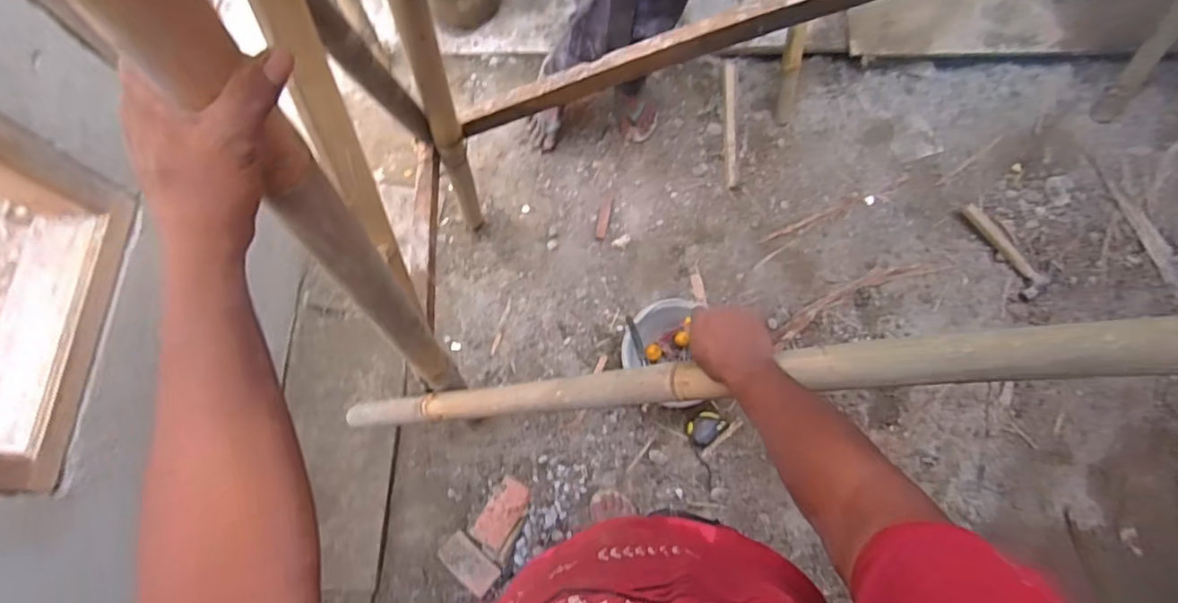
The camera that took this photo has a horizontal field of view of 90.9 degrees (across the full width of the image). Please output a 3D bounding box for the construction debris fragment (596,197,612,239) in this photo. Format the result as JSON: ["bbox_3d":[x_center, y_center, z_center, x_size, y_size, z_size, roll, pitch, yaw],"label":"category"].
[{"bbox_3d":[0.042,-0.233,1.630,0.028,0.010,0.123,11,74,4],"label":"construction debris fragment"}]

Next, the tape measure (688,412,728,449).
[{"bbox_3d":[0.287,0.316,1.443,0.090,0.038,0.073,-35,76,-9],"label":"tape measure"}]

